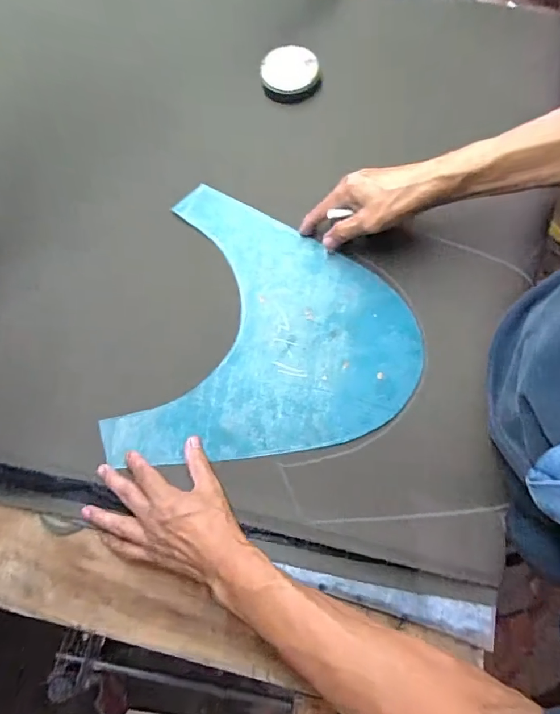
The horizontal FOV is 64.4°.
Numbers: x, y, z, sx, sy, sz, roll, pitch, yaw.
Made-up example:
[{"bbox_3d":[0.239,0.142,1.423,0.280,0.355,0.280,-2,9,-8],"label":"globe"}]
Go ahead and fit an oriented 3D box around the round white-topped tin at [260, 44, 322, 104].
[{"bbox_3d":[0.013,-0.374,0.592,0.076,0.027,0.069,-11,74,-3],"label":"round white-topped tin"}]

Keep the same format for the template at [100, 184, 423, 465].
[{"bbox_3d":[-0.003,-0.022,0.496,0.297,0.008,0.310,11,75,7],"label":"template"}]

